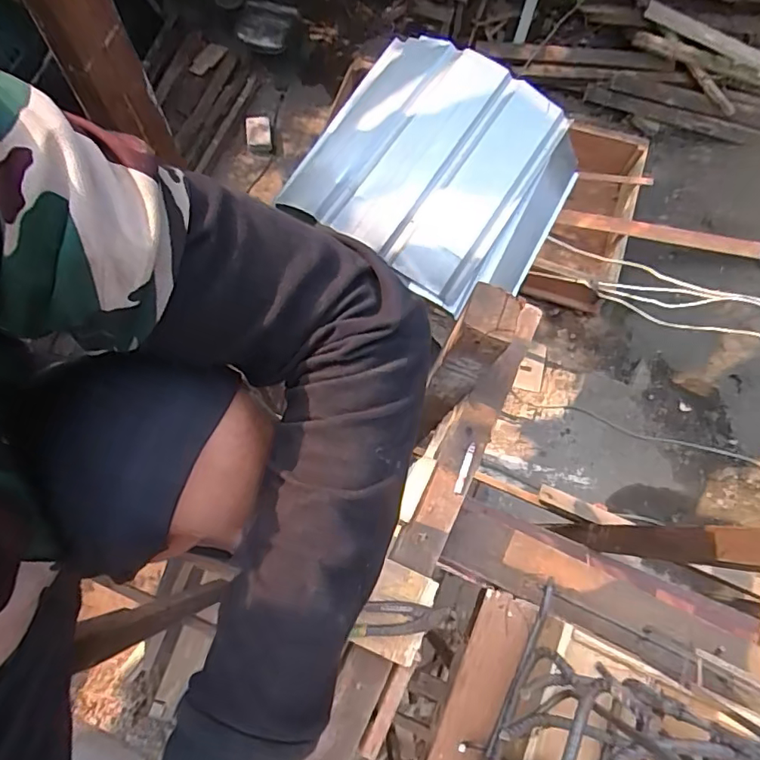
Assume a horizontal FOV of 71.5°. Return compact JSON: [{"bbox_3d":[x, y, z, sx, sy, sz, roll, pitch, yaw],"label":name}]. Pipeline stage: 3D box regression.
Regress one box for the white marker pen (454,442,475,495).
[{"bbox_3d":[0.111,0.116,0.693,0.012,0.007,0.070,19,74,4],"label":"white marker pen"}]

